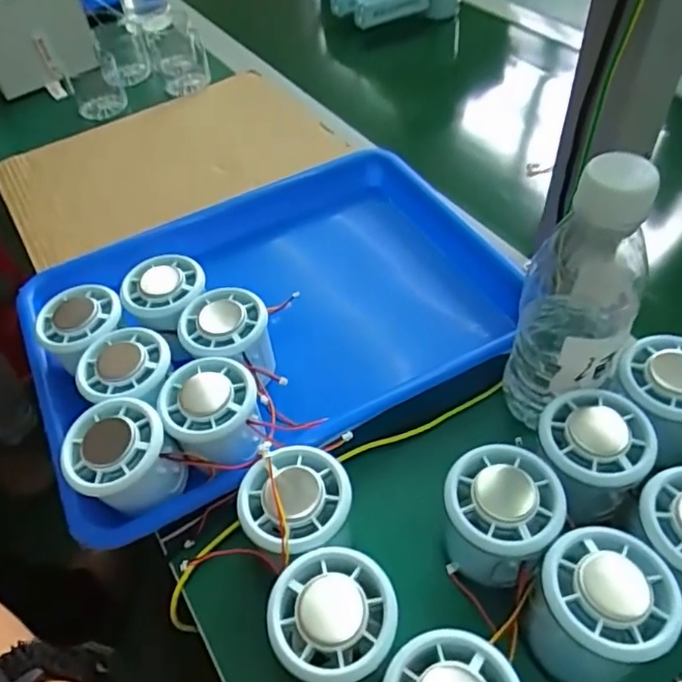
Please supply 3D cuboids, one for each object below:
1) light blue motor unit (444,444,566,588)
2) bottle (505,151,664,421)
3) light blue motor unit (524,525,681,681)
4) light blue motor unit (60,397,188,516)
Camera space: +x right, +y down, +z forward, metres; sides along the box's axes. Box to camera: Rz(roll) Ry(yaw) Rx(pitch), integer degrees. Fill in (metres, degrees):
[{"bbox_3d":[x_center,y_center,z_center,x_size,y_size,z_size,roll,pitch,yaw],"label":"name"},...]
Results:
[{"bbox_3d":[0.082,0.092,0.316,0.053,0.060,0.055,-3,49,3],"label":"light blue motor unit"},{"bbox_3d":[0.127,-0.018,0.332,0.055,0.174,0.066,15,52,17],"label":"bottle"},{"bbox_3d":[0.119,0.124,0.283,0.058,0.056,0.053,-3,49,3],"label":"light blue motor unit"},{"bbox_3d":[-0.123,0.070,0.348,0.055,0.047,0.054,-3,49,3],"label":"light blue motor unit"}]

